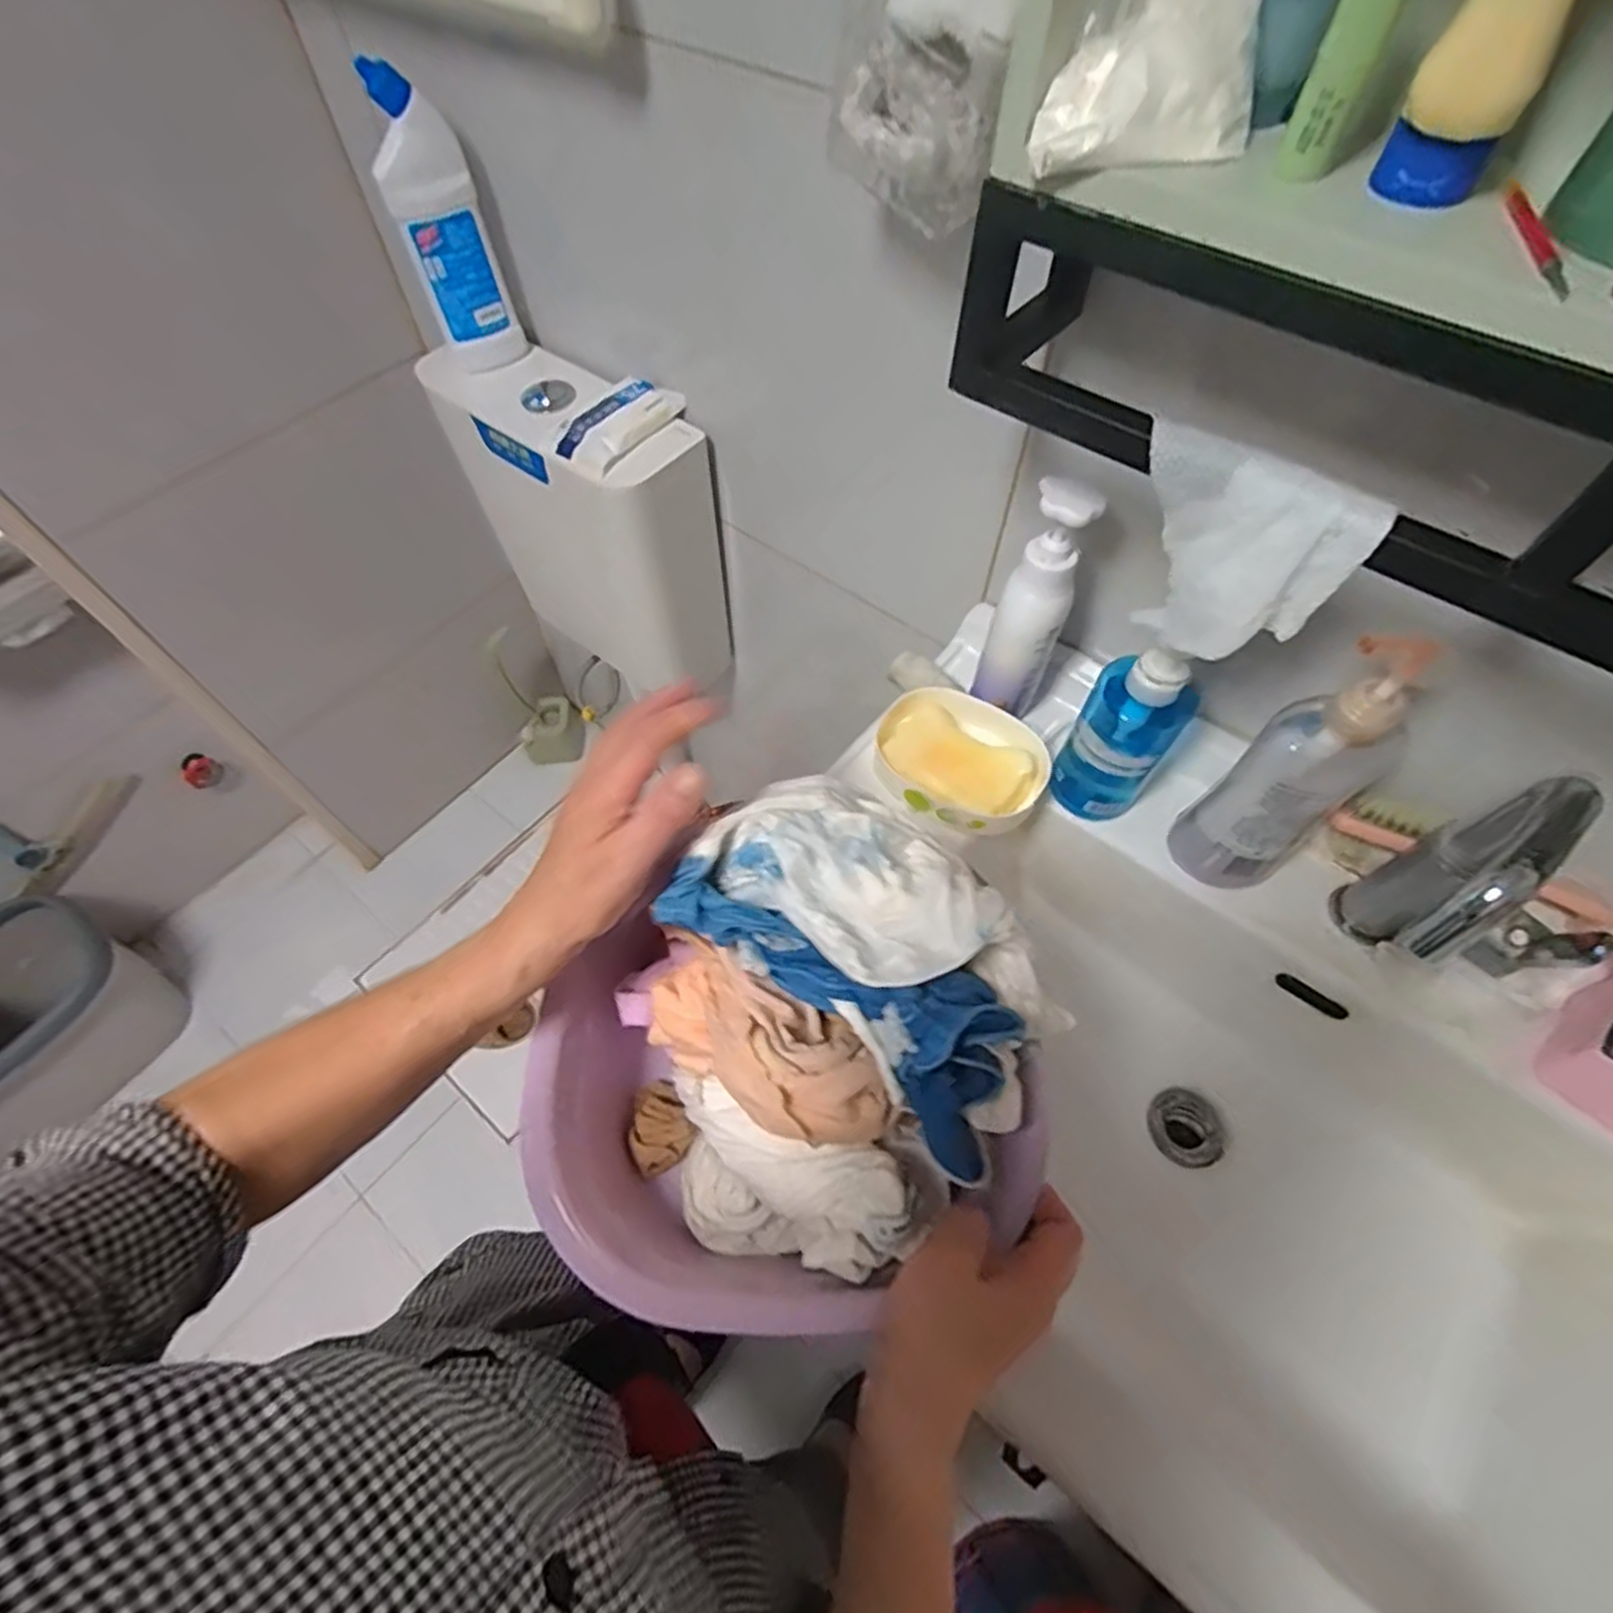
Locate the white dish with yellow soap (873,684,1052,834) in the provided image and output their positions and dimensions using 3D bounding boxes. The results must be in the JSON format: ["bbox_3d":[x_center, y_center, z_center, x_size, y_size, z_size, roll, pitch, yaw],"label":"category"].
[{"bbox_3d":[0.126,-0.040,0.620,0.136,0.030,0.117,25,62,13],"label":"white dish with yellow soap"}]

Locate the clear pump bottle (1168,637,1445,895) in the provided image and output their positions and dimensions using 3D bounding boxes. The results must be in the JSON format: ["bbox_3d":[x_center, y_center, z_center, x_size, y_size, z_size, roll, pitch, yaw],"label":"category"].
[{"bbox_3d":[0.330,-0.023,0.502,0.074,0.224,0.073,-35,66,-19],"label":"clear pump bottle"}]

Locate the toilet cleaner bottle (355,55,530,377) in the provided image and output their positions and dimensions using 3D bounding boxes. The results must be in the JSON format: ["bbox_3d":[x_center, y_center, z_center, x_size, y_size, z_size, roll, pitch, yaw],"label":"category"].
[{"bbox_3d":[-0.360,-0.569,0.769,0.088,0.247,0.043,-12,61,-8],"label":"toilet cleaner bottle"}]

